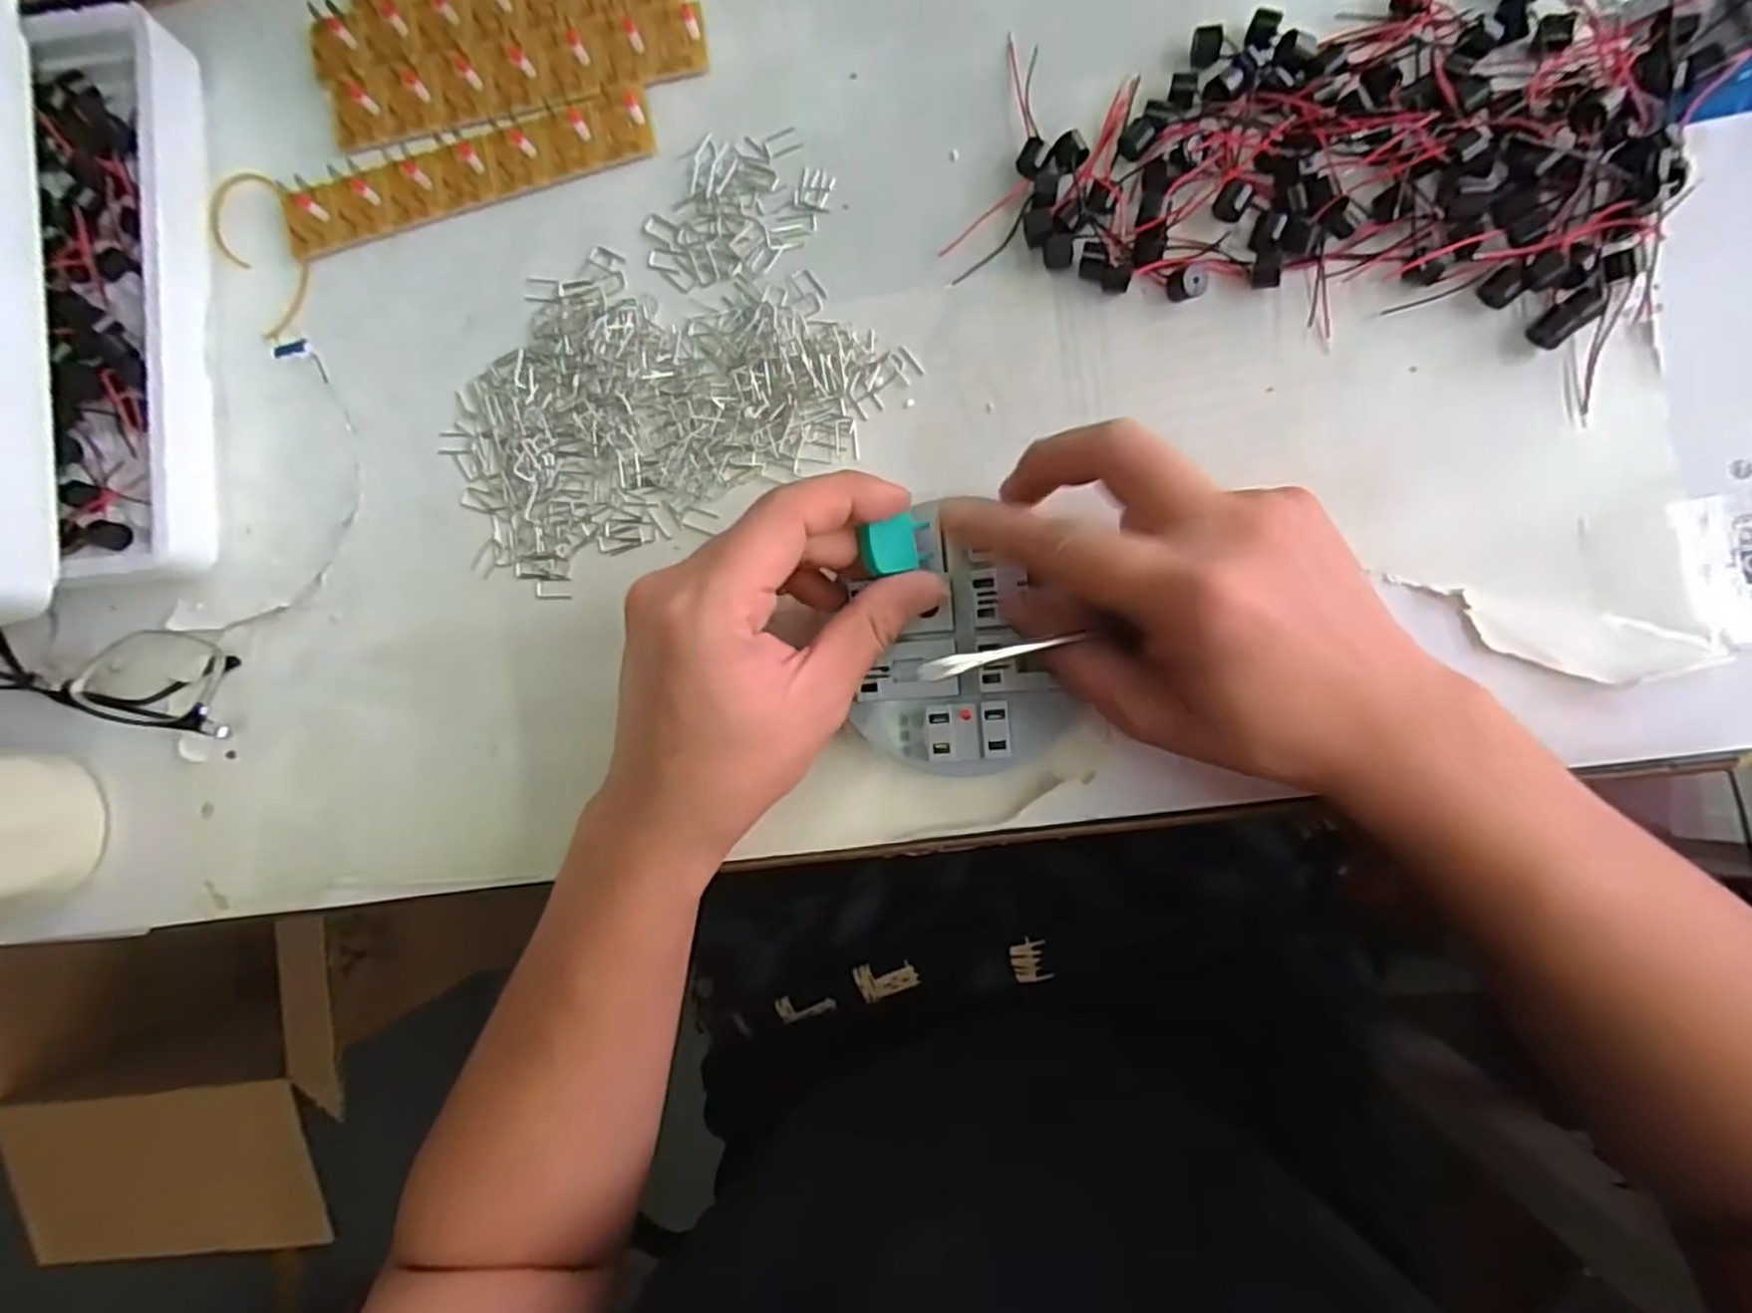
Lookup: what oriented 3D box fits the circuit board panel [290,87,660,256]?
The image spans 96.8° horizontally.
[{"bbox_3d":[-0.173,-0.205,0.330,0.161,0.009,0.027,-13,87,6],"label":"circuit board panel"}]

